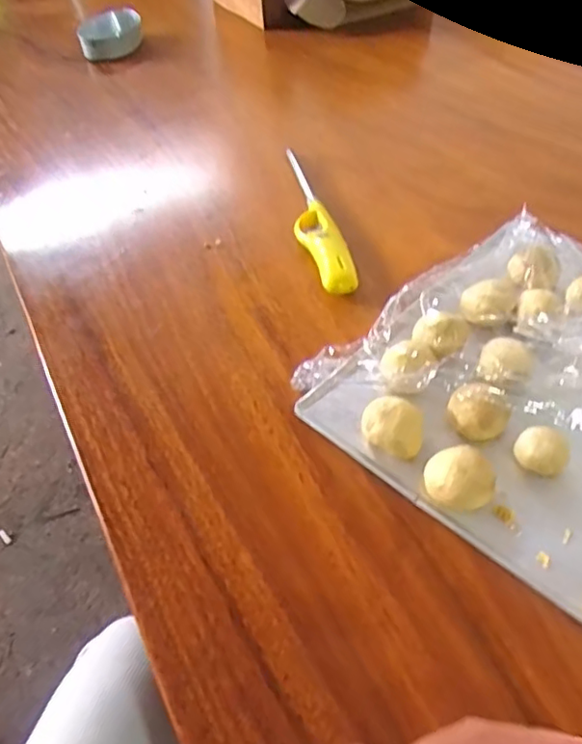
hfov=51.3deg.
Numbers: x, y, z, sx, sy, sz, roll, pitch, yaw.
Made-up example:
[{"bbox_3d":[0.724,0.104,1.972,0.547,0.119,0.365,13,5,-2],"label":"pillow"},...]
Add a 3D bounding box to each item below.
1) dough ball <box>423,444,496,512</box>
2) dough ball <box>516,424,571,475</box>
[{"bbox_3d":[0.116,0.074,0.417,0.045,0.030,0.037,4,49,9],"label":"dough ball"},{"bbox_3d":[0.177,0.056,0.427,0.035,0.029,0.029,27,56,26],"label":"dough ball"}]

